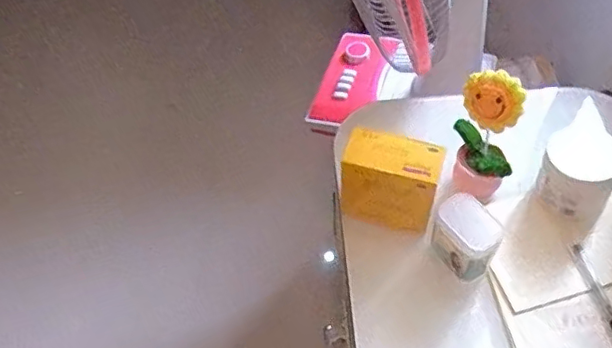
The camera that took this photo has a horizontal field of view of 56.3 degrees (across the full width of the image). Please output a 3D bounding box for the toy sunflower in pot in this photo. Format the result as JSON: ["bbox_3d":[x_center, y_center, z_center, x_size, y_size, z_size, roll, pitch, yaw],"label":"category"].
[{"bbox_3d":[0.197,-0.039,0.622,0.057,0.135,0.068,-1,53,3],"label":"toy sunflower in pot"}]

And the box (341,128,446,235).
[{"bbox_3d":[0.092,0.012,0.620,0.099,0.104,0.059,13,55,13],"label":"box"}]

